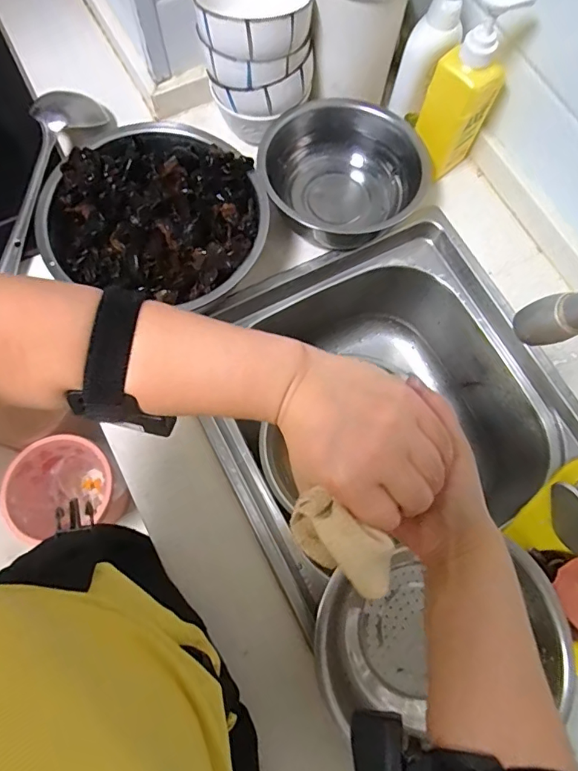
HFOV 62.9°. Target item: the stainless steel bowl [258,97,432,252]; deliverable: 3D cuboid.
[{"bbox_3d":[0.065,-0.253,0.591,0.188,0.100,0.176,0,73,-1],"label":"stainless steel bowl"}]

